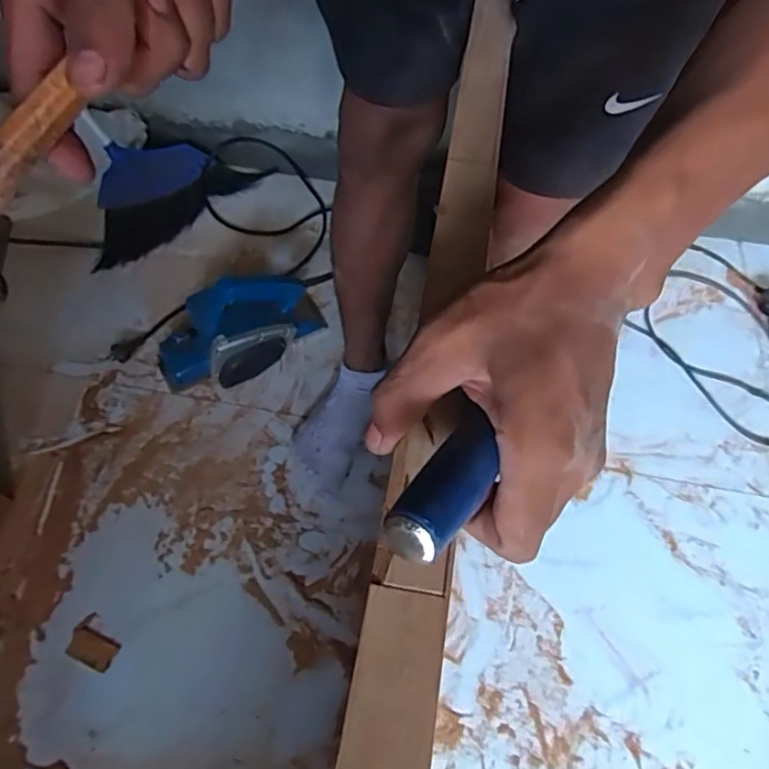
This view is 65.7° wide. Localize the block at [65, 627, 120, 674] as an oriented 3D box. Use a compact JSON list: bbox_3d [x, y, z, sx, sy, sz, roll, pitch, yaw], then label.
[{"bbox_3d":[-0.377,0.339,0.766,0.063,0.010,0.037,20,59,11],"label":"block"}]

